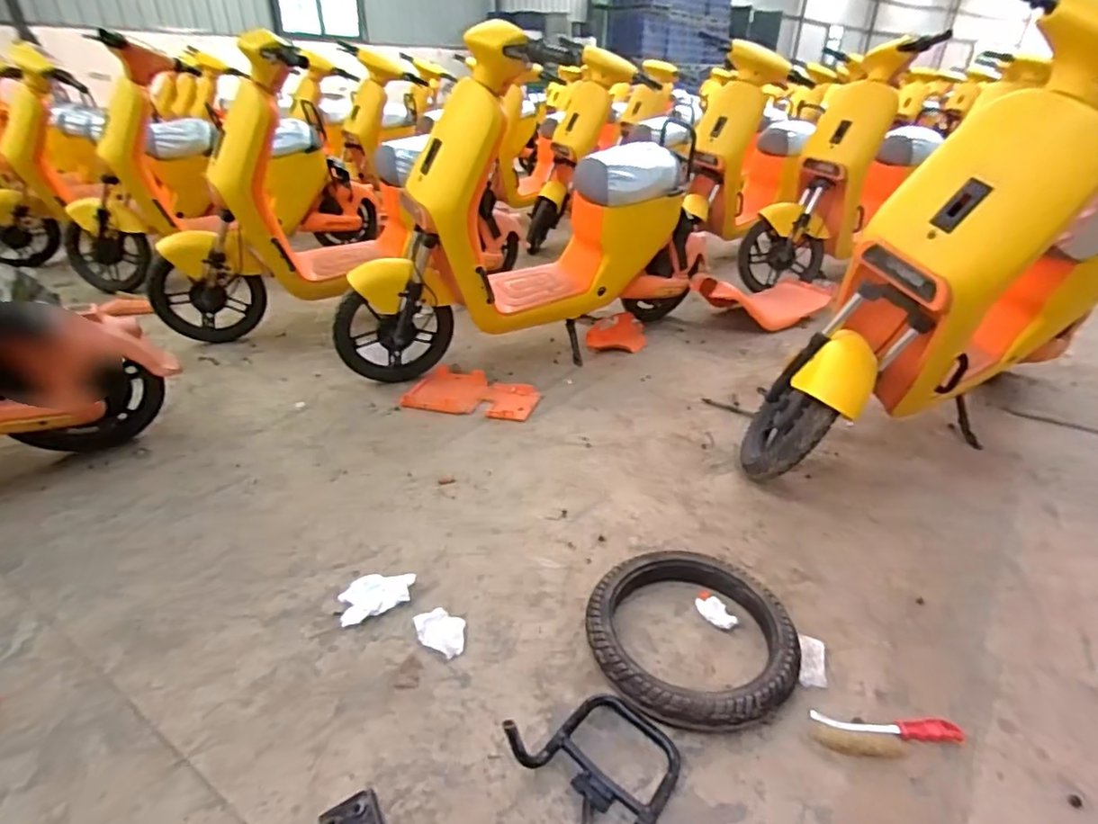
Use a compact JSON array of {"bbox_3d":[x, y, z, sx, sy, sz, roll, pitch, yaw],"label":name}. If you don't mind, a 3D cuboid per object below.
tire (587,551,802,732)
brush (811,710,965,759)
[{"bbox_3d":[0.250,0.392,1.021,0.350,0.065,0.336,1,31,-1],"label":"tire"},{"bbox_3d":[0.523,0.499,0.888,0.219,0.018,0.059,4,31,3],"label":"brush"}]

